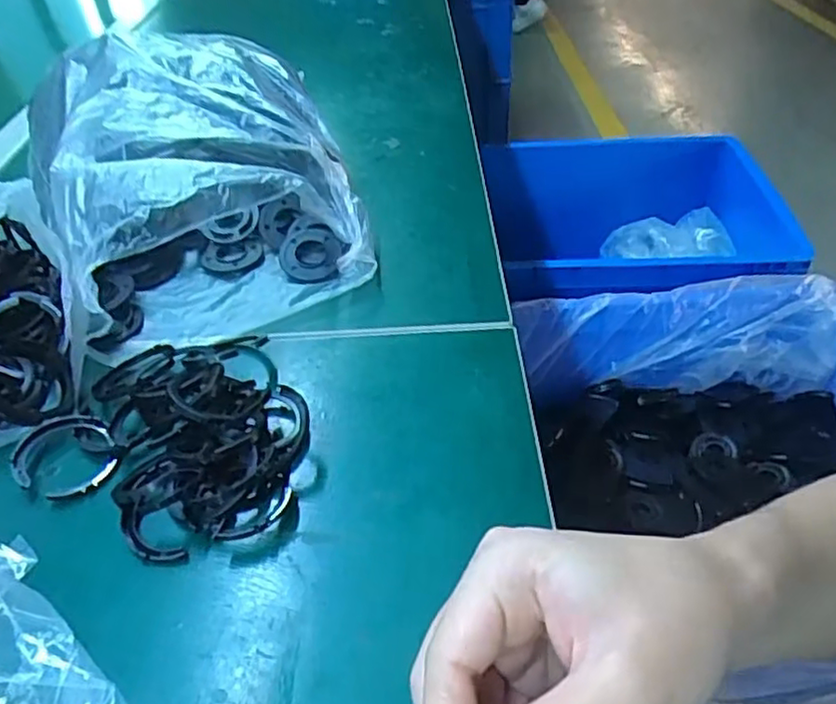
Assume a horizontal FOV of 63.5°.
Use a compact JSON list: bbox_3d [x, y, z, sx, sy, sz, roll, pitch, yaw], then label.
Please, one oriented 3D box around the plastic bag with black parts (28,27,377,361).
[{"bbox_3d":[-0.162,-0.138,0.492,0.208,0.101,0.281,-15,42,-13],"label":"plastic bag with black parts"}]

